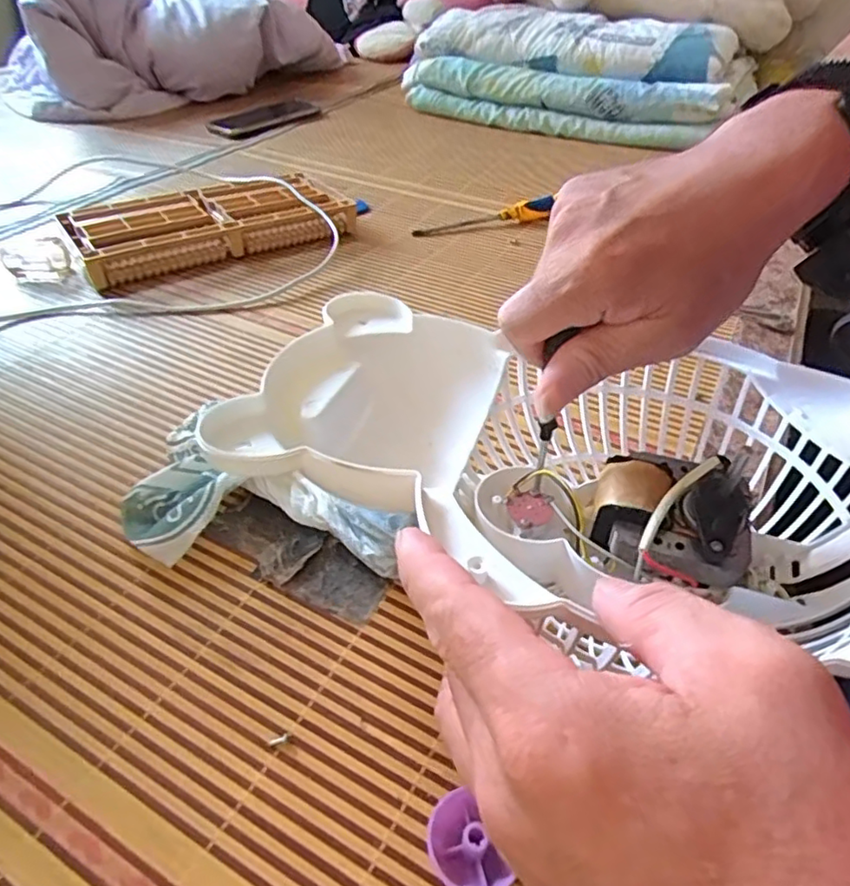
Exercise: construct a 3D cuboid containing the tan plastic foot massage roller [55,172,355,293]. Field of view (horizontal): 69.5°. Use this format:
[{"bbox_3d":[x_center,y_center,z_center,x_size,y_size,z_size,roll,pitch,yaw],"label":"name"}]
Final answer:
[{"bbox_3d":[-0.218,-0.226,0.627,0.257,0.035,0.132,-23,47,-24],"label":"tan plastic foot massage roller"}]

